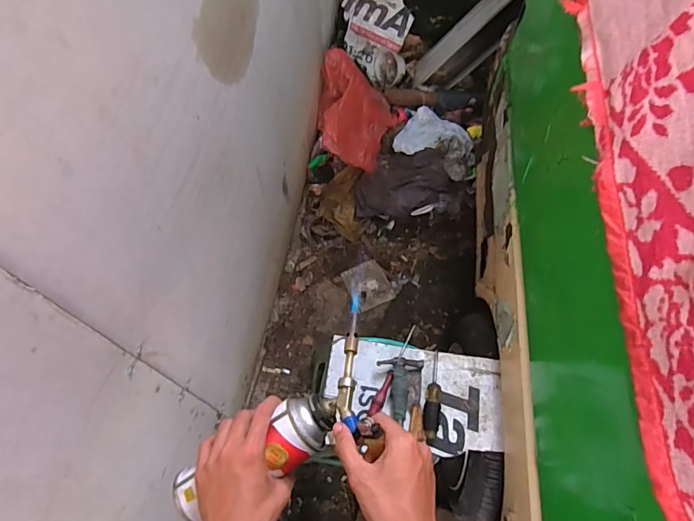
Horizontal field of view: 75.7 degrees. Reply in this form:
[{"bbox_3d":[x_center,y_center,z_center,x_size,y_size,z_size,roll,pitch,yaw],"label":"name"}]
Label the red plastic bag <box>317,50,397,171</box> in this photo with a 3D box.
[{"bbox_3d":[0.039,-0.512,1.537,0.272,0.232,0.308,-1,62,0],"label":"red plastic bag"}]

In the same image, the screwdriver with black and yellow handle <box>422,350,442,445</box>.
[{"bbox_3d":[0.187,0.288,0.954,0.034,0.024,0.185,11,63,6],"label":"screwdriver with black and yellow handle"}]

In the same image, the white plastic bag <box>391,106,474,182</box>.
[{"bbox_3d":[0.339,-0.433,1.639,0.271,0.089,0.254,24,65,13],"label":"white plastic bag"}]

